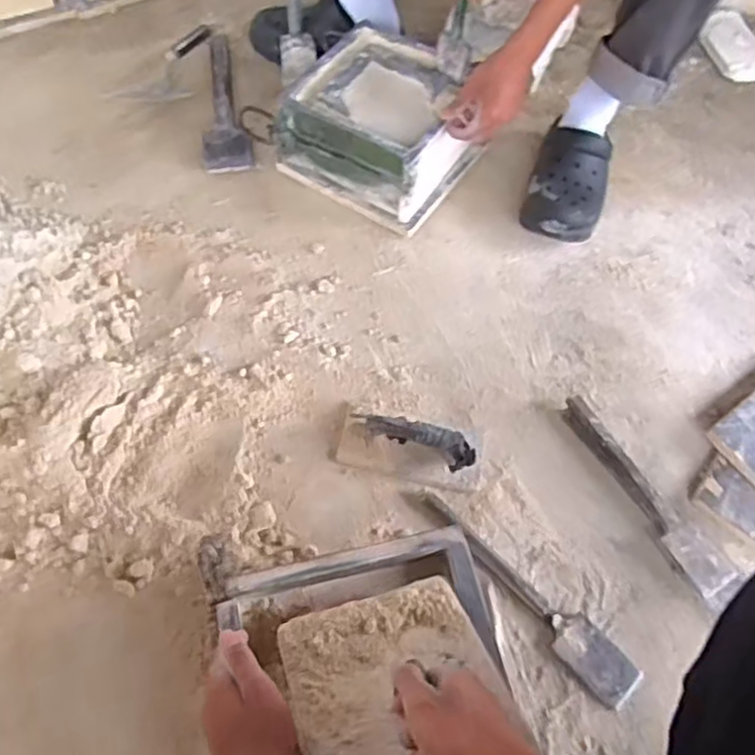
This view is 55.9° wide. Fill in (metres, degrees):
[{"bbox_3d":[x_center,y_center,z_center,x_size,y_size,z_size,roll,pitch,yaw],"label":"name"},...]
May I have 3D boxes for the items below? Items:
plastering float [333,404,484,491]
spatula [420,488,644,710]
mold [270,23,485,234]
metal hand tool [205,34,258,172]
[{"bbox_3d":[0.040,0.077,0.878,0.188,0.061,0.085,10,59,2],"label":"plastering float"},{"bbox_3d":[0.169,0.244,0.823,0.058,0.013,0.309,-39,70,-22],"label":"spatula"},{"bbox_3d":[0.009,-0.371,1.074,0.245,0.147,0.221,32,64,13],"label":"mold"},{"bbox_3d":[-0.258,-0.462,1.186,0.074,0.028,0.304,-8,62,-8],"label":"metal hand tool"}]

